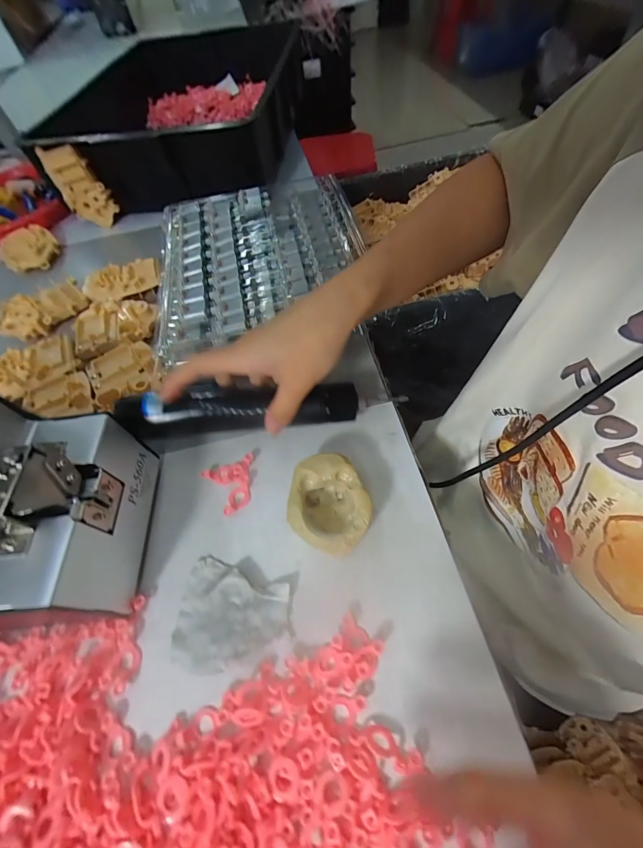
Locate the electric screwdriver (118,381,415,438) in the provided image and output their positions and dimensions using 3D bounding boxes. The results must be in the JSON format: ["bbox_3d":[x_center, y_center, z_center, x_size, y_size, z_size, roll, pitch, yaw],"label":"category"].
[{"bbox_3d":[-0.050,-0.014,0.288,0.230,0.026,0.033,-4,57,-5],"label":"electric screwdriver"}]

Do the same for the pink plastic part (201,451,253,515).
[{"bbox_3d":[-0.071,0.046,0.289,0.042,0.009,0.043,-35,60,-15],"label":"pink plastic part"}]

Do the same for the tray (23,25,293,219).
[{"bbox_3d":[-0.210,-0.533,0.591,0.310,0.113,0.490,-1,58,6],"label":"tray"}]

